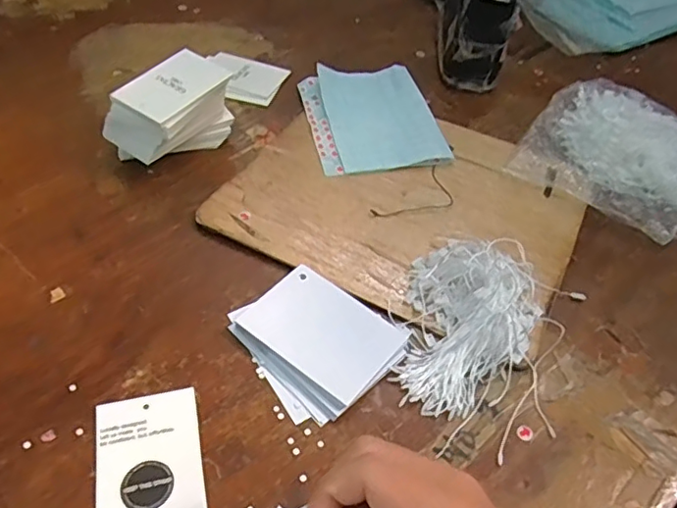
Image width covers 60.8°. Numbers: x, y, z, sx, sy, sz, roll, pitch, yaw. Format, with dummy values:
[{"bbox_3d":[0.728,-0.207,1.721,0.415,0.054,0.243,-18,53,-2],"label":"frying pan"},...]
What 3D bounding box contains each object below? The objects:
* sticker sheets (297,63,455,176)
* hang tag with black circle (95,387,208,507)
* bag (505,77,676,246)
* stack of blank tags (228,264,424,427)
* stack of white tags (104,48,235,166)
[{"bbox_3d":[0.034,-0.140,0.584,0.124,0.009,0.159,-7,50,-11],"label":"sticker sheets"},{"bbox_3d":[-0.113,0.125,0.344,0.060,0.004,0.089,-9,50,-13],"label":"hang tag with black circle"},{"bbox_3d":[0.274,-0.094,0.553,0.177,0.034,0.169,29,53,20],"label":"bag"},{"bbox_3d":[-0.012,0.056,0.407,0.100,0.013,0.105,-32,58,-28],"label":"stack of blank tags"},{"bbox_3d":[-0.150,-0.126,0.523,0.065,0.068,0.103,31,53,21],"label":"stack of white tags"}]

